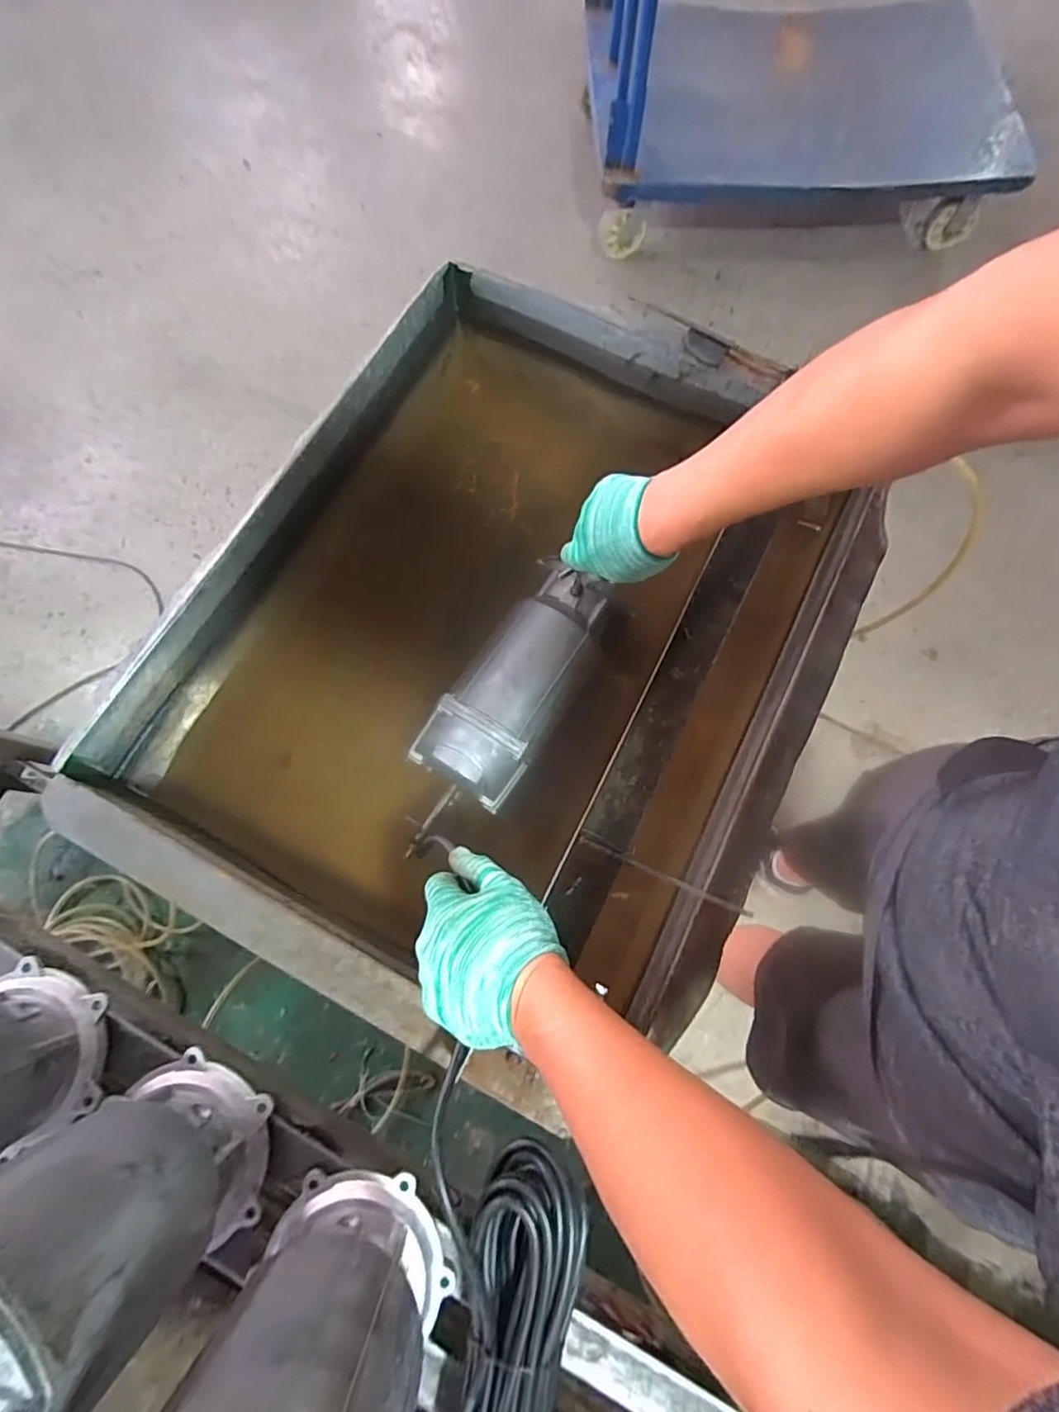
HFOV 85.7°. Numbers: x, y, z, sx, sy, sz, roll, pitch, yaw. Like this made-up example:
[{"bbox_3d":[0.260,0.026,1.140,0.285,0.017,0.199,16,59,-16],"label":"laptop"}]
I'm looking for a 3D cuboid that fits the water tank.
[{"bbox_3d":[-0.013,-0.076,0.645,0.585,0.226,0.737,27,76,6],"label":"water tank"}]

